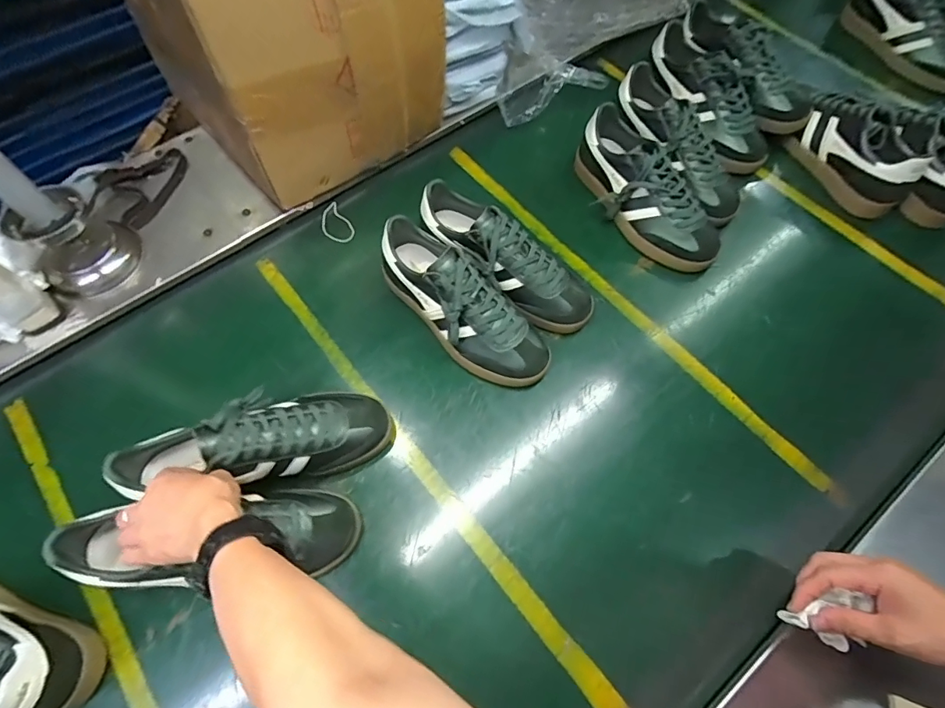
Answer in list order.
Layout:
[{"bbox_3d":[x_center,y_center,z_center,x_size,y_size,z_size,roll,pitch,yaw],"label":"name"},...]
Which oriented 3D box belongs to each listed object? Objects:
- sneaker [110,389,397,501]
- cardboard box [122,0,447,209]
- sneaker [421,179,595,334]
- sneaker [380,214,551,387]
[{"bbox_3d":[-0.228,0.093,0.514,0.271,0.086,0.094,-5,67,-17],"label":"sneaker"},{"bbox_3d":[-0.257,-0.450,0.627,0.319,0.276,0.319,-37,70,-16],"label":"cardboard box"},{"bbox_3d":[0.045,-0.132,0.625,0.271,0.090,0.084,37,70,16],"label":"sneaker"},{"bbox_3d":[-0.011,-0.064,0.589,0.099,0.097,0.257,-37,69,-16],"label":"sneaker"}]

